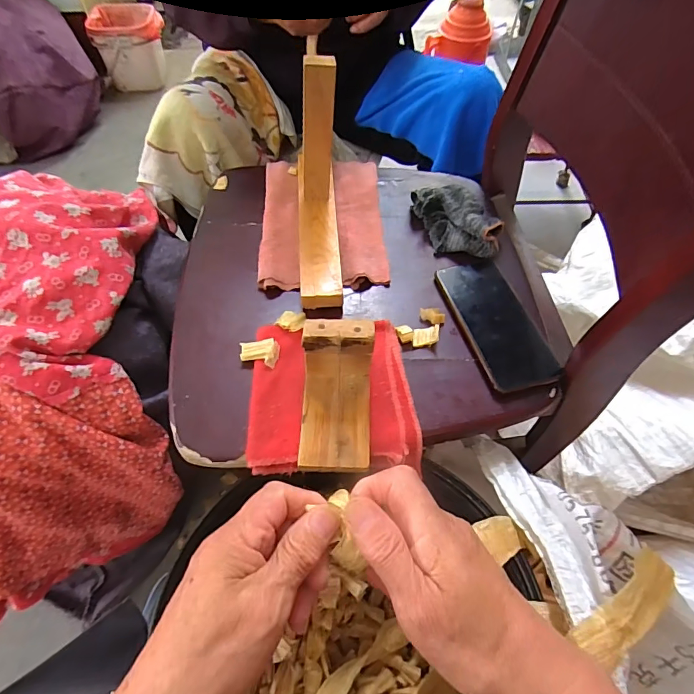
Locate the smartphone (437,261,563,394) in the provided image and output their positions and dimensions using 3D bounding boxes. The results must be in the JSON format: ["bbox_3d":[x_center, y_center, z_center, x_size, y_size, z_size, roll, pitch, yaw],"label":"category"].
[{"bbox_3d":[0.158,-0.029,0.467,0.075,0.010,0.164,-14,58,-9],"label":"smartphone"}]

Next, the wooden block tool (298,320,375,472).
[{"bbox_3d":[-0.009,0.043,0.372,0.060,0.081,0.107,2,57,1],"label":"wooden block tool"}]

